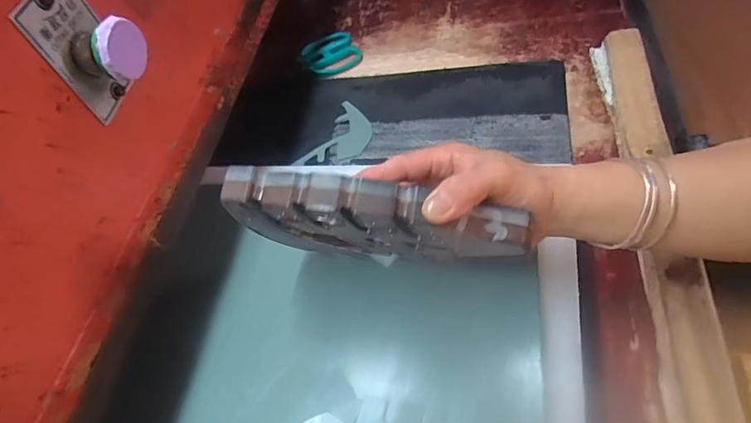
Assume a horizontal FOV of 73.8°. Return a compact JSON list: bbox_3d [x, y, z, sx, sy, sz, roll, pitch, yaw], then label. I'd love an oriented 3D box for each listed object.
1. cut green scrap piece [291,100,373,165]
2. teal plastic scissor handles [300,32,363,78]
[{"bbox_3d":[-0.038,-0.081,0.568,0.060,0.004,0.104,21,63,25],"label":"cut green scrap piece"},{"bbox_3d":[-0.063,-0.213,0.676,0.078,0.006,0.080,-19,54,-9],"label":"teal plastic scissor handles"}]

